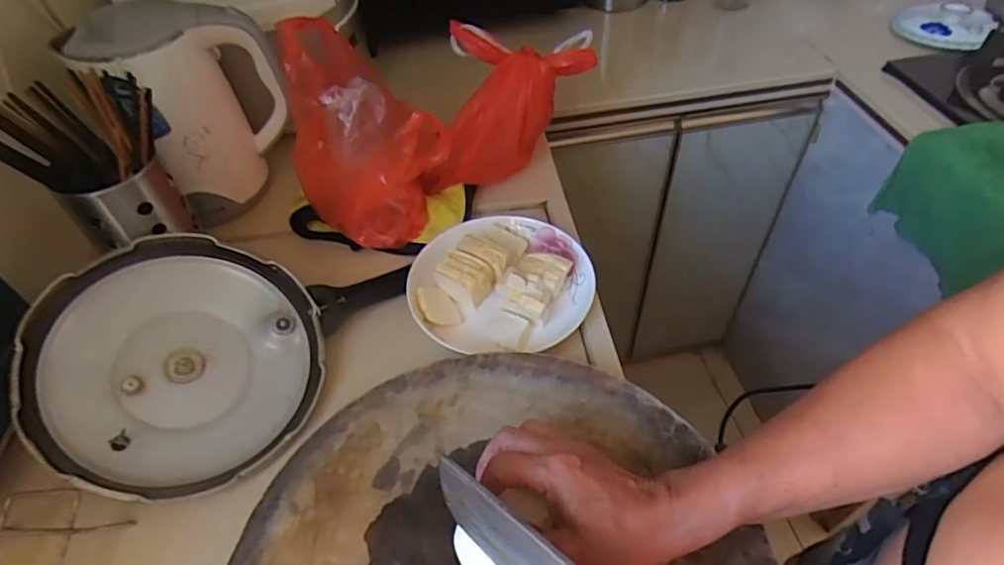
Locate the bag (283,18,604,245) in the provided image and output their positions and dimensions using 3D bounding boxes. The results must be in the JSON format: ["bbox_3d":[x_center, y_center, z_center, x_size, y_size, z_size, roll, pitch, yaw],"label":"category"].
[{"bbox_3d":[-0.063,-0.182,0.659,0.327,0.228,0.148,-26,52,-19],"label":"bag"}]

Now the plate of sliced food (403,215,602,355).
[{"bbox_3d":[-0.005,-0.003,0.629,0.195,0.045,0.179,-24,52,-17],"label":"plate of sliced food"}]

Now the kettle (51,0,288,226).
[{"bbox_3d":[-0.371,-0.214,0.690,0.124,0.216,0.184,32,57,27],"label":"kettle"}]

